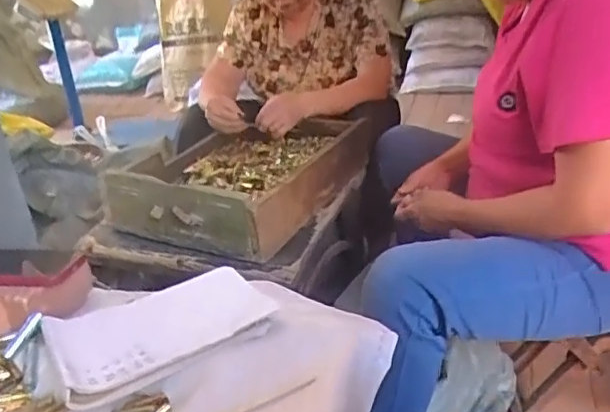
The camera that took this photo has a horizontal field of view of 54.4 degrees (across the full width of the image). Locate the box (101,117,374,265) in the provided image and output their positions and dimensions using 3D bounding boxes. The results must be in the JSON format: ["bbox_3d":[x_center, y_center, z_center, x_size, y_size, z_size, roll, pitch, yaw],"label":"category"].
[{"bbox_3d":[-0.115,-0.069,1.199,0.377,0.132,0.466,9,30,25],"label":"box"}]

